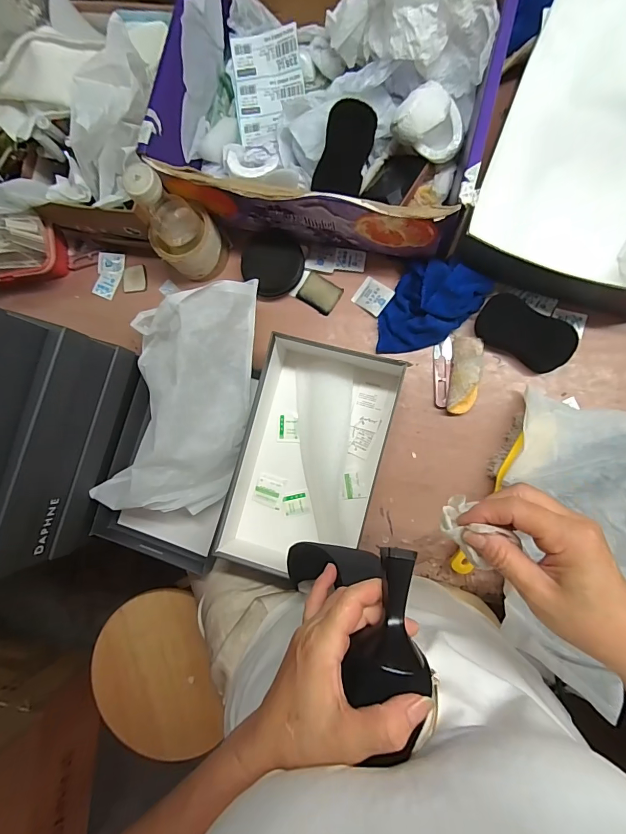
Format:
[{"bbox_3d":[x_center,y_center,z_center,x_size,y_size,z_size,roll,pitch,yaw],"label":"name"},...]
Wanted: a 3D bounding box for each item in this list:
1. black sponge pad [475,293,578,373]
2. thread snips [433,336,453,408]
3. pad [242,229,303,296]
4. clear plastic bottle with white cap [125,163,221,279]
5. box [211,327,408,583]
[{"bbox_3d":[0.285,-0.114,0.544,0.126,0.032,0.064,31,91,8],"label":"black sponge pad"},{"bbox_3d":[0.184,-0.063,0.569,0.025,0.010,0.099,1,87,8],"label":"thread snips"},{"bbox_3d":[-0.059,-0.227,0.594,0.089,0.006,0.089,-1,106,-4],"label":"pad"},{"bbox_3d":[-0.187,-0.257,0.539,0.084,0.171,0.079,-44,82,3],"label":"clear plastic bottle with white cap"},{"bbox_3d":[-0.013,0.061,0.551,0.186,0.080,0.316,17,89,9],"label":"box"}]

